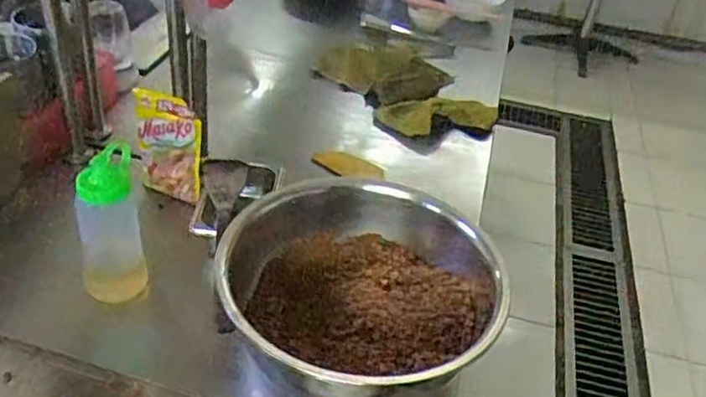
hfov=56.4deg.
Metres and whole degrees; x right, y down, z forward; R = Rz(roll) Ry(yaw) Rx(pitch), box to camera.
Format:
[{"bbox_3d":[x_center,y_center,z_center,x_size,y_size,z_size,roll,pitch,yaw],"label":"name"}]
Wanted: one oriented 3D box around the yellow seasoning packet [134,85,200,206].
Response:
[{"bbox_3d":[-0.281,-0.080,1.000,0.112,0.157,0.009,9,18,19],"label":"yellow seasoning packet"}]

